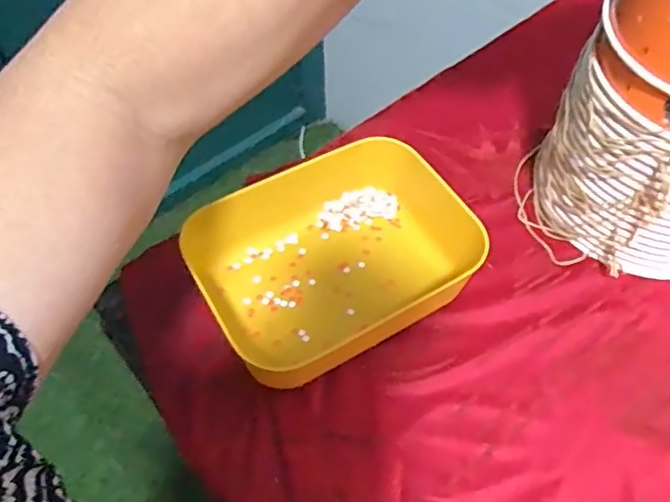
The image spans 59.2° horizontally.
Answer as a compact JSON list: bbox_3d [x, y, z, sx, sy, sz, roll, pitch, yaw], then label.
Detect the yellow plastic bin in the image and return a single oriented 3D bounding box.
[{"bbox_3d":[0.005,-0.007,0.440,0.209,0.053,0.150,-28,60,-18],"label":"yellow plastic bin"}]

